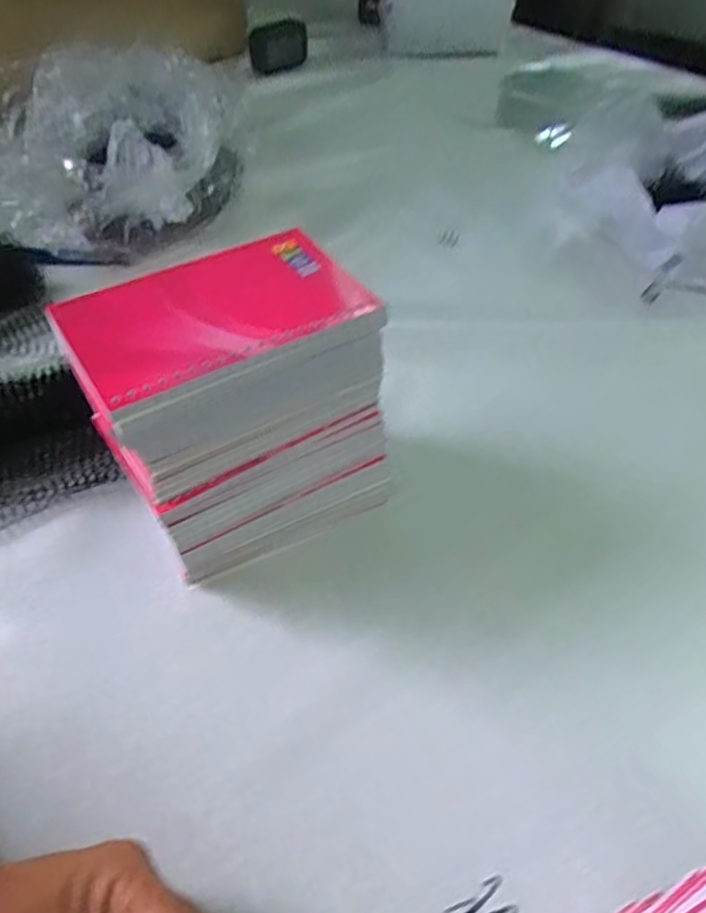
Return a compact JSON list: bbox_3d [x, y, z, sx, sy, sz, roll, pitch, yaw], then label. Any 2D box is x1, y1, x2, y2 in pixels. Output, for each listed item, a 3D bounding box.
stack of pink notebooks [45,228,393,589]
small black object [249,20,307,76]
[{"bbox_3d":[-0.056,-0.020,0.327,0.134,0.156,0.075,-23,53,-20],"label":"stack of pink notebooks"},{"bbox_3d":[-0.107,-0.575,0.874,0.026,0.057,0.109,35,57,26],"label":"small black object"}]

